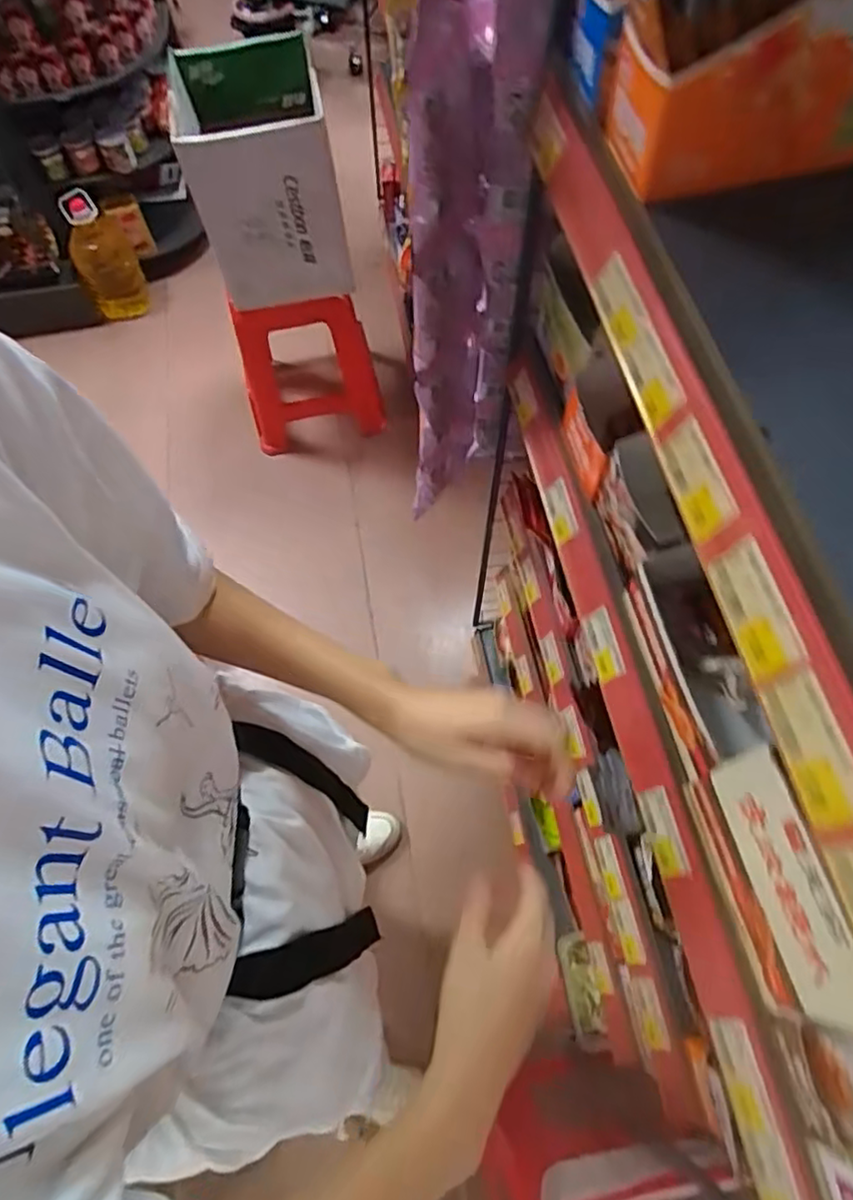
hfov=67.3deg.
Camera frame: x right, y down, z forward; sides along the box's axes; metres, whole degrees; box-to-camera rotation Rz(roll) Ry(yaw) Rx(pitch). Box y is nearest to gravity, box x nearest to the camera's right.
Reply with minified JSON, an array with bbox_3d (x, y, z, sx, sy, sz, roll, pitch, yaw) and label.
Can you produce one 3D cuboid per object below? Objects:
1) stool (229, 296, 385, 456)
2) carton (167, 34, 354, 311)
[{"bbox_3d":[-0.302,-0.625,1.539,0.318,0.381,0.338,-12,64,-4],"label":"stool"},{"bbox_3d":[-0.309,-0.804,1.212,0.242,0.295,0.342,-12,65,-4],"label":"carton"}]

